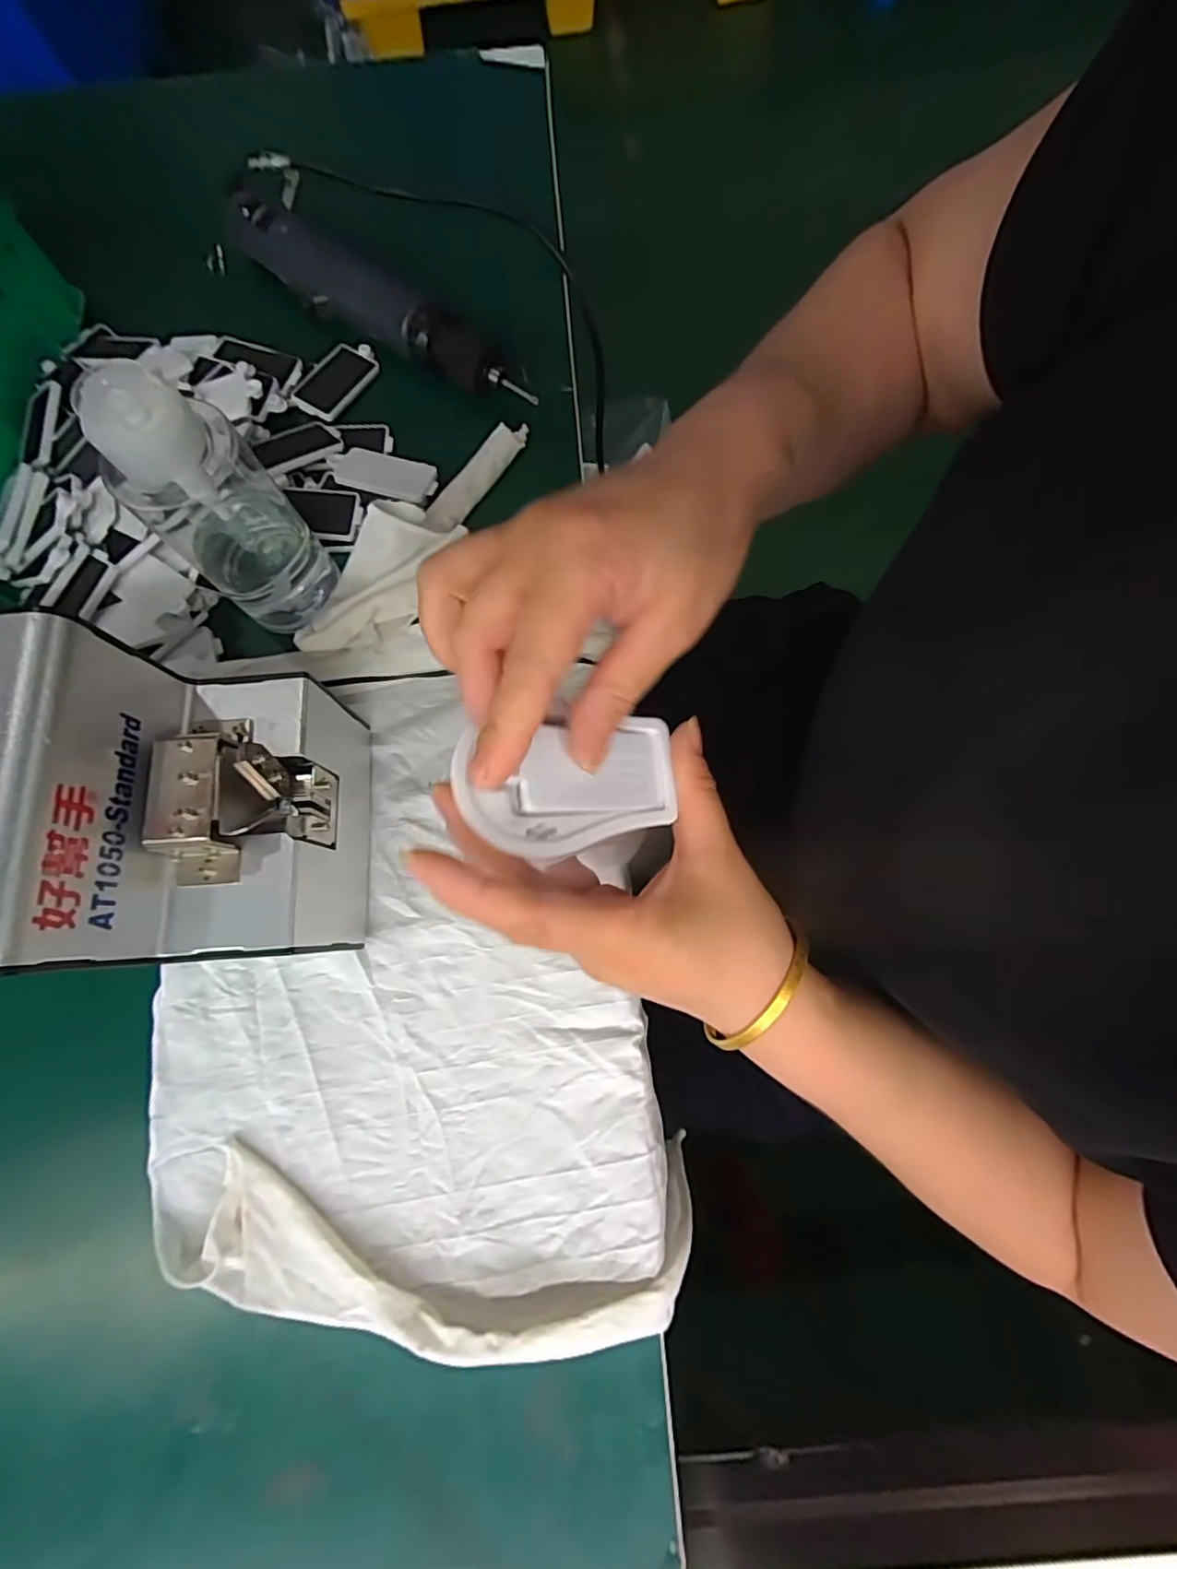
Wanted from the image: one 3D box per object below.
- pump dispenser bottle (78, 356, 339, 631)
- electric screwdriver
[{"bbox_3d":[-0.188,-0.142,0.288,0.057,0.115,0.063,40,81,10],"label":"pump dispenser bottle"},{"bbox_3d":[-0.140,-0.328,0.395,0.258,0.038,0.053,36,81,10],"label":"electric screwdriver"}]

